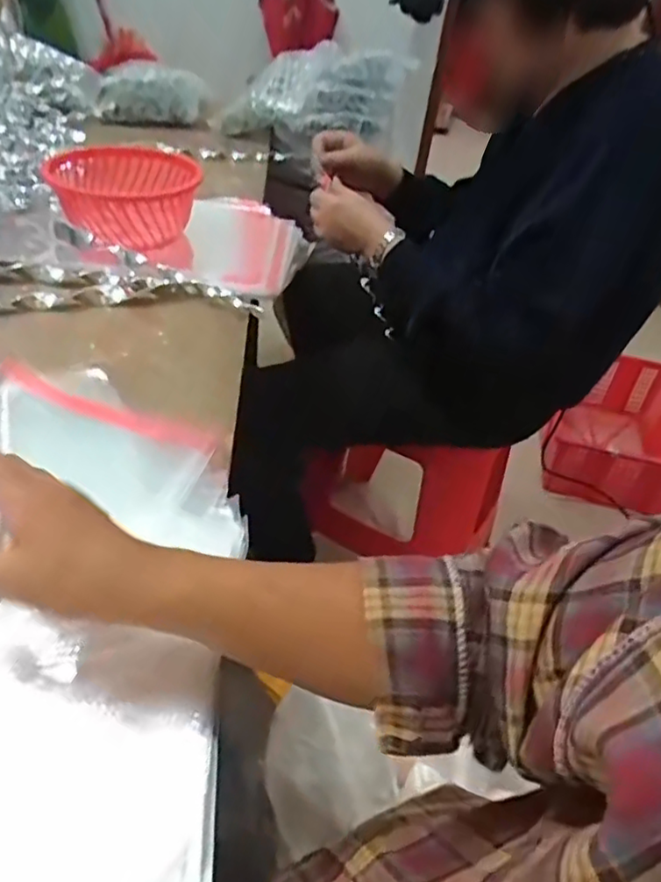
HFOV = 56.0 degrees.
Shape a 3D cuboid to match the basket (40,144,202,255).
[{"bbox_3d":[-0.254,-0.307,0.786,0.172,0.082,0.178,-2,40,-13],"label":"basket"}]

